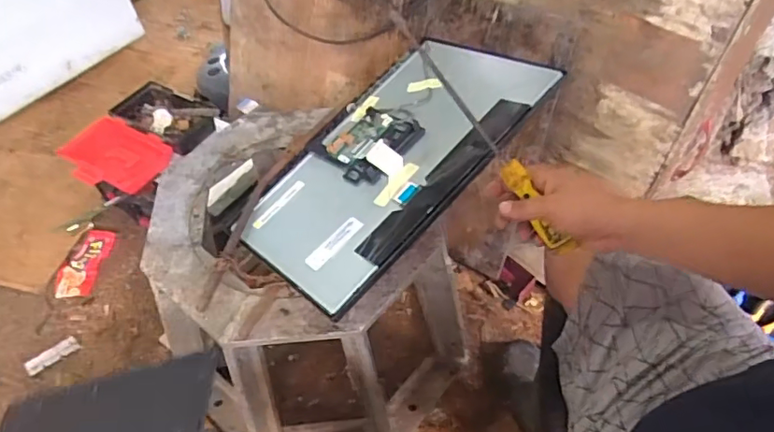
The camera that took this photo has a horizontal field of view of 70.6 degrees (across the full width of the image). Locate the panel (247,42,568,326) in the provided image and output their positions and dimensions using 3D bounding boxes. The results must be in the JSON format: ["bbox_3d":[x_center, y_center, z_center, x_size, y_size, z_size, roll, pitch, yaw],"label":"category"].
[{"bbox_3d":[-0.001,-0.088,0.731,0.266,0.020,0.424,30,70,41],"label":"panel"}]

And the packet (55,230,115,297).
[{"bbox_3d":[-0.622,0.096,1.127,0.069,0.008,0.152,18,61,-10],"label":"packet"}]

